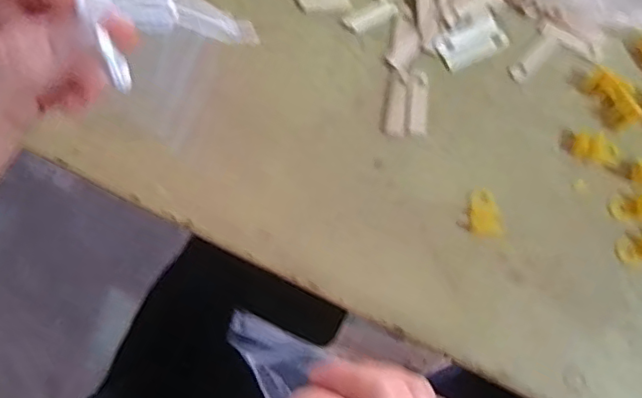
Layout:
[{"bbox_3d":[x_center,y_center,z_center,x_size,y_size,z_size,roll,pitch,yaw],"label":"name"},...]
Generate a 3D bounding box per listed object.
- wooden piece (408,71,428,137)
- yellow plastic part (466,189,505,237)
[{"bbox_3d":[0.056,-0.056,0.336,0.011,0.004,0.039,3,76,0],"label":"wooden piece"},{"bbox_3d":[0.091,0.008,0.320,0.019,0.004,0.027,-1,76,-1],"label":"yellow plastic part"}]

